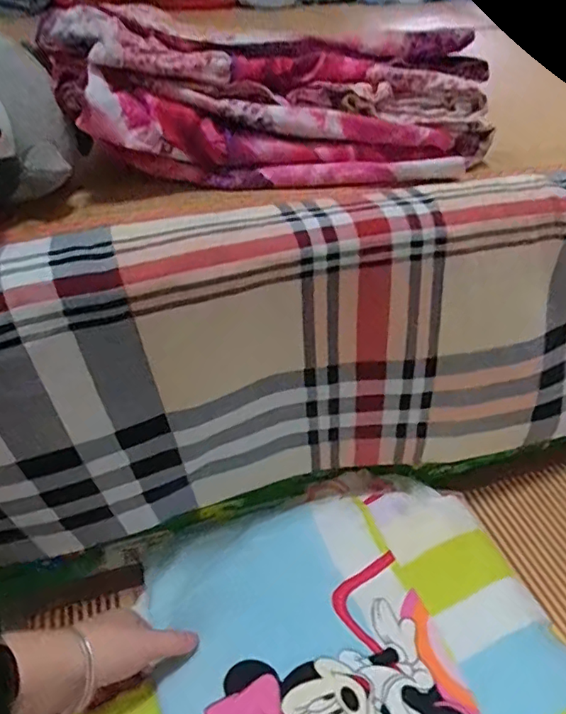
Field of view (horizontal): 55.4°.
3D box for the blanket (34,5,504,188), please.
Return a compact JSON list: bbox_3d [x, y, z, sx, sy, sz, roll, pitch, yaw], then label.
[{"bbox_3d":[0.007,-0.228,0.471,0.368,0.124,0.114,-7,41,-5],"label":"blanket"}]

